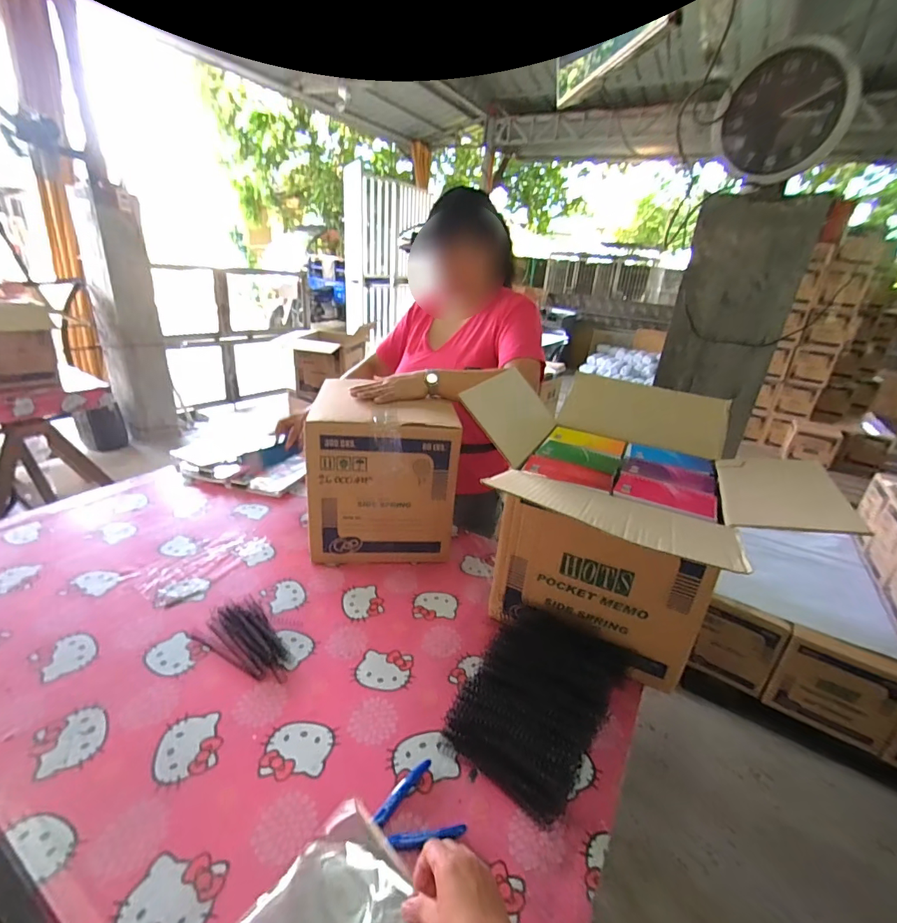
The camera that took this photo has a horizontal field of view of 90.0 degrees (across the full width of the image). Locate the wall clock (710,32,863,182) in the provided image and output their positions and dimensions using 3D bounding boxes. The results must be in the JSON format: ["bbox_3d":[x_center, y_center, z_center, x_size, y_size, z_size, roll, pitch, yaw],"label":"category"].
[{"bbox_3d":[0.823,-0.864,1.110,0.069,0.271,0.310,-20,61,-35],"label":"wall clock"}]

